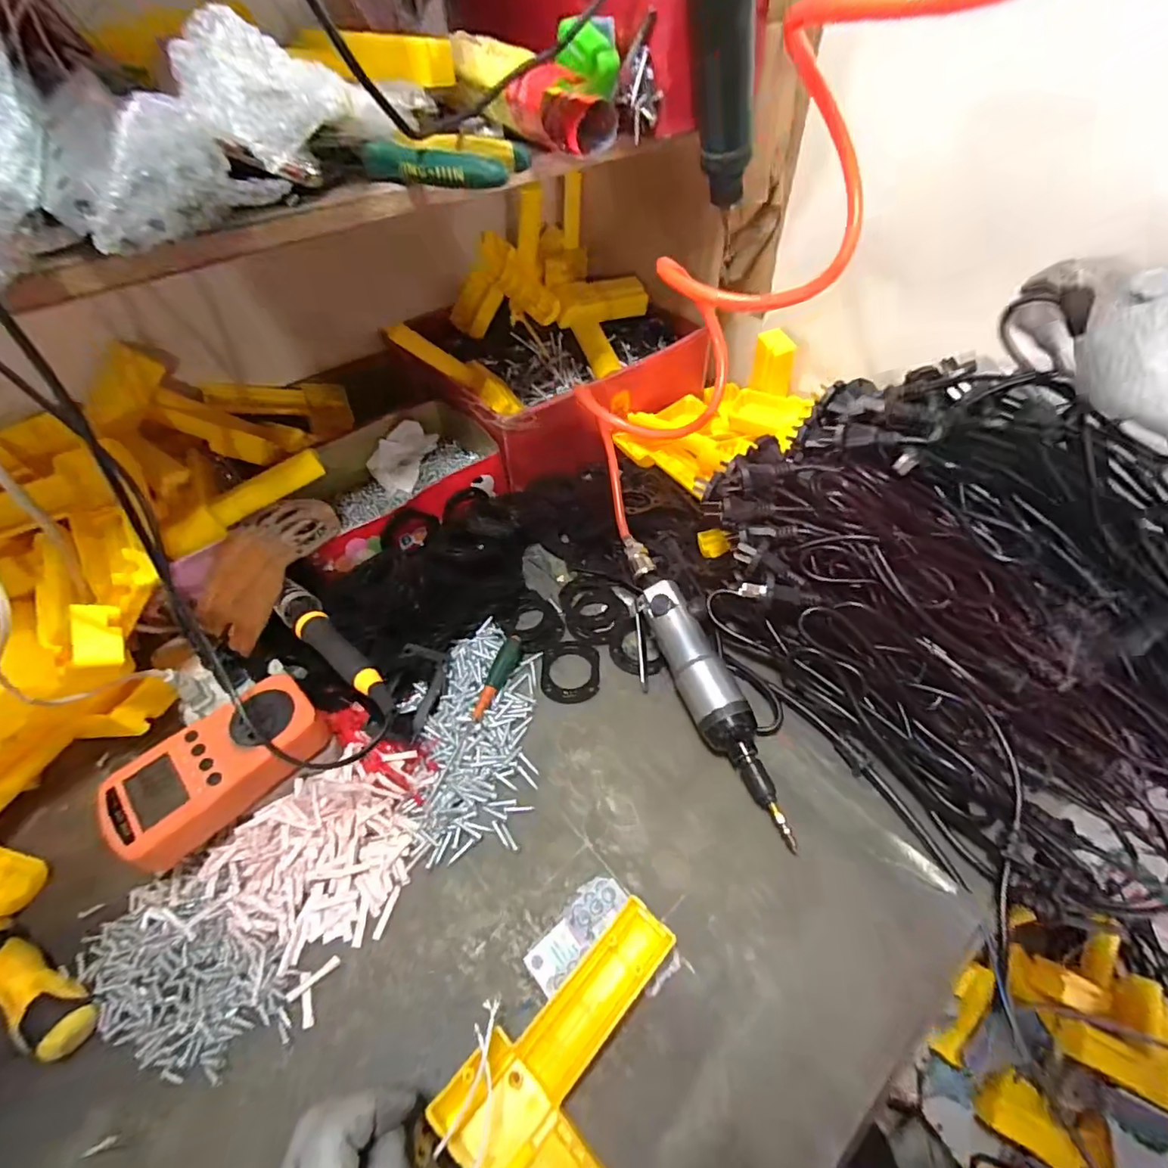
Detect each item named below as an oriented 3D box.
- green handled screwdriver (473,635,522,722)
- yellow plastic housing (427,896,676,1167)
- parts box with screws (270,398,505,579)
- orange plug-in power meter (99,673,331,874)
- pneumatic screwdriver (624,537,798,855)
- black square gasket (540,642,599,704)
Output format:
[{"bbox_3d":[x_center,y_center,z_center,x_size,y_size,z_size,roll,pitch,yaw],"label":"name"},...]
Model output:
[{"bbox_3d":[-0.071,0.075,0.446,0.013,0.017,0.074,17,51,16],"label":"green handled screwdriver"},{"bbox_3d":[0.013,0.263,0.286,0.142,0.037,0.112,-37,57,-26],"label":"yellow plastic housing"},{"bbox_3d":[-0.194,-0.100,0.563,0.217,0.065,0.155,-34,56,-25],"label":"parts box with screws"},{"bbox_3d":[-0.241,0.125,0.372,0.124,0.048,0.066,-36,57,-26],"label":"orange plug-in power meter"},{"bbox_3d":[0.084,0.070,0.433,0.052,0.043,0.269,-18,51,-14],"label":"pneumatic screwdriver"},{"bbox_3d":[-0.012,0.074,0.466,0.048,0.005,0.058,-4,49,-1],"label":"black square gasket"}]

